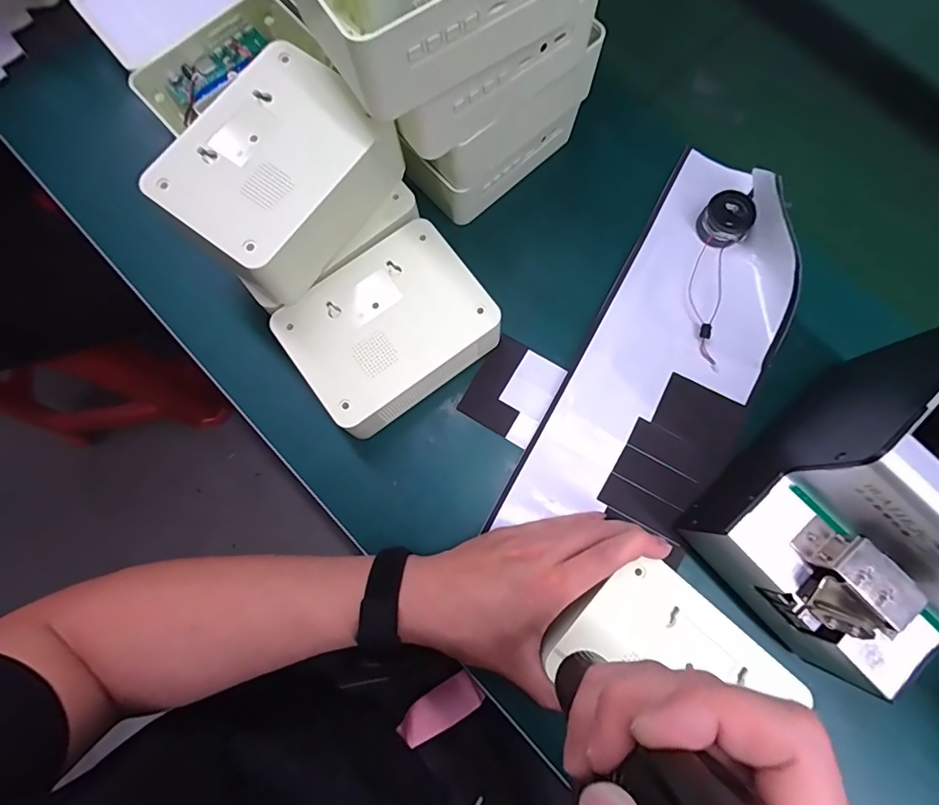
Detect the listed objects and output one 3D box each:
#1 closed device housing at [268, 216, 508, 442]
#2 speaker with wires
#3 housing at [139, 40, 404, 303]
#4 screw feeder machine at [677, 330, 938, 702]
[{"bbox_3d":[-0.058,-0.052,0.361,0.136,0.054,0.106,-37,80,-8],"label":"closed device housing"},{"bbox_3d":[0.200,-0.103,0.388,0.040,0.022,0.141,16,78,3],"label":"speaker with wires"},{"bbox_3d":[-0.127,-0.152,0.324,0.101,0.064,0.134,37,80,7],"label":"housing"},{"bbox_3d":[0.256,0.067,0.291,0.169,0.145,0.127,-41,81,-9],"label":"screw feeder machine"}]

